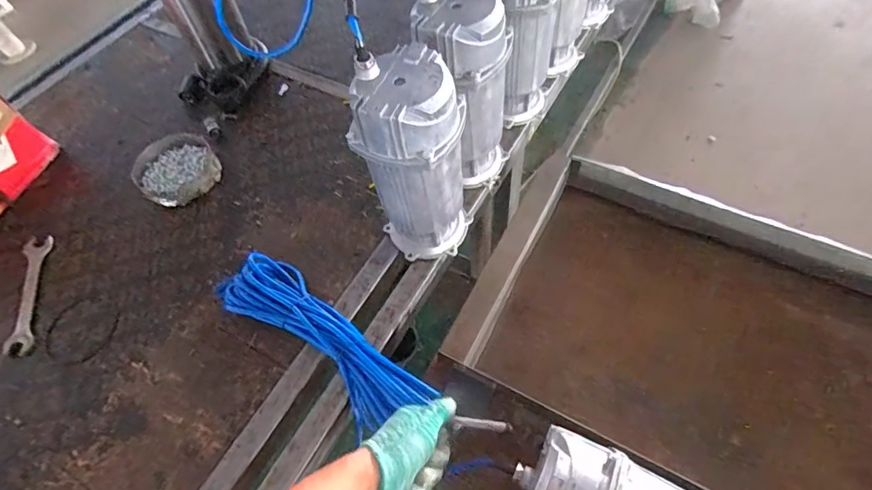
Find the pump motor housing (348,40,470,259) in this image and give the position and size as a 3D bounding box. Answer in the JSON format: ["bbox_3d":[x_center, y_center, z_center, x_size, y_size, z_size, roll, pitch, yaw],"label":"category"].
[{"bbox_3d":[-0.027,-0.101,0.630,0.138,0.300,0.123,-7,59,1],"label":"pump motor housing"}]

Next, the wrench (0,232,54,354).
[{"bbox_3d":[-0.667,0.078,0.752,0.043,0.015,0.207,-14,59,-3],"label":"wrench"}]

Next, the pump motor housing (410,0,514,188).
[{"bbox_3d":[0.043,-0.221,0.687,0.117,0.287,0.124,35,68,23],"label":"pump motor housing"}]

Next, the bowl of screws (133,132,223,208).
[{"bbox_3d":[-0.478,-0.140,0.847,0.135,0.038,0.137,-2,59,4],"label":"bowl of screws"}]

